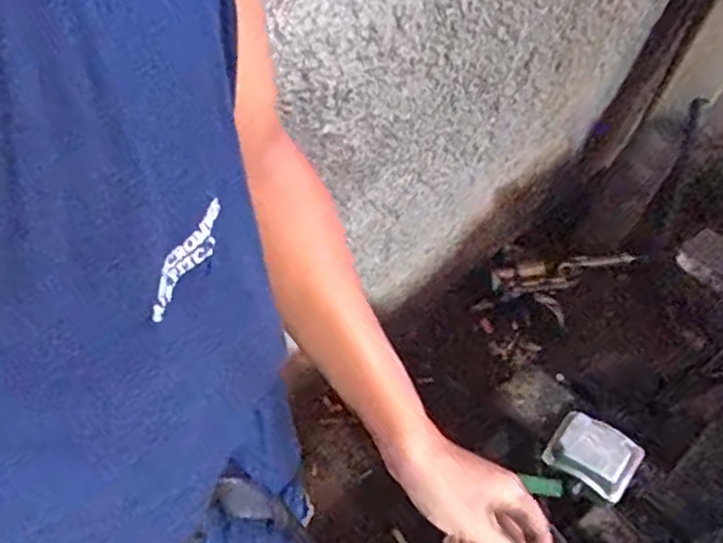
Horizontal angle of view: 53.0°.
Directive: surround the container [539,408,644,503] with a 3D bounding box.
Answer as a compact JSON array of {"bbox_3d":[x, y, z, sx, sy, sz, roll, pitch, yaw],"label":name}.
[{"bbox_3d":[0.251,0.194,0.781,0.088,0.033,0.068,32,60,20],"label":"container"}]

